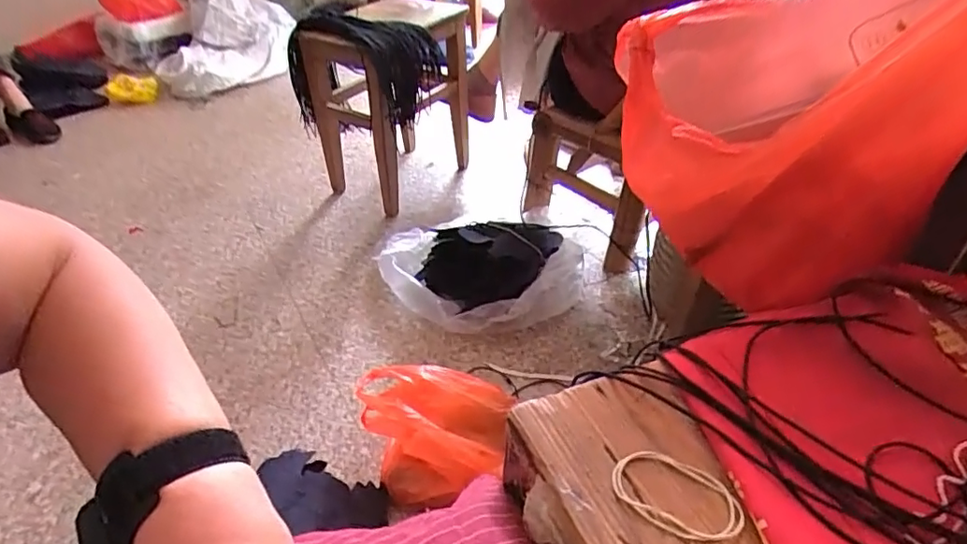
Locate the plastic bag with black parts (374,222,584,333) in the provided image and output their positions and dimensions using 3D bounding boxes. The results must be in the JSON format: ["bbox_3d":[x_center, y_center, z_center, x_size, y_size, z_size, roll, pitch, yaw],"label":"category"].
[{"bbox_3d":[0.002,-0.009,1.115,0.410,0.113,0.279,-6,39,-5],"label":"plastic bag with black parts"}]

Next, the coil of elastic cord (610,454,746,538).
[{"bbox_3d":[0.111,0.128,0.327,0.072,0.008,0.047,13,42,18],"label":"coil of elastic cord"}]

